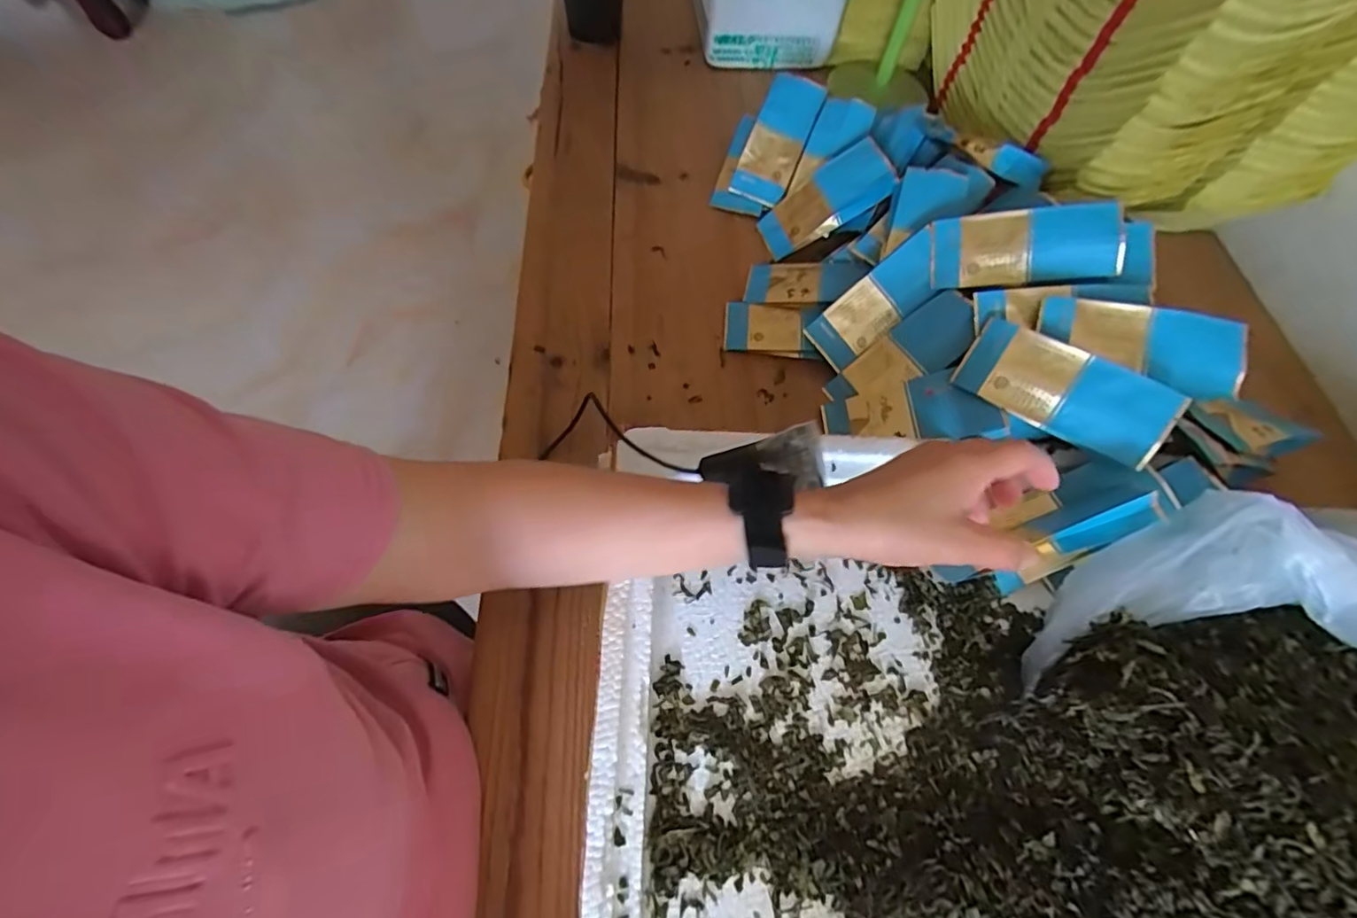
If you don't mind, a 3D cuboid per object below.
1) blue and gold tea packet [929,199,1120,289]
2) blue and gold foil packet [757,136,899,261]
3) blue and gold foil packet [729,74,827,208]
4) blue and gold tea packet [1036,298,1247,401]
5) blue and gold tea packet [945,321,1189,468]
[{"bbox_3d":[0.268,-0.165,0.445,0.128,0.007,0.055,2,102,21],"label":"blue and gold tea packet"},{"bbox_3d":[0.142,-0.249,0.556,0.128,0.027,0.058,-28,63,22],"label":"blue and gold foil packet"},{"bbox_3d":[0.102,-0.331,0.590,0.057,0.016,0.133,22,91,9],"label":"blue and gold foil packet"},{"bbox_3d":[0.322,-0.080,0.399,0.127,0.009,0.056,13,86,12],"label":"blue and gold tea packet"},{"bbox_3d":[0.264,-0.047,0.394,0.129,0.009,0.055,34,109,24],"label":"blue and gold tea packet"}]

